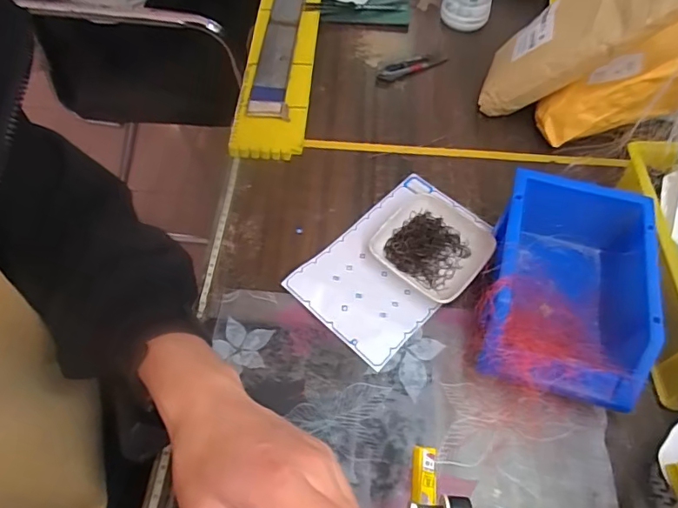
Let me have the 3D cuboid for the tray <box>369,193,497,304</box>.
[{"bbox_3d":[0.093,-0.012,0.478,0.100,0.021,0.098,34,64,18],"label":"tray"}]

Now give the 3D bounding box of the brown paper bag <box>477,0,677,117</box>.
[{"bbox_3d":[0.255,-0.245,0.526,0.048,0.226,0.123,24,66,-31],"label":"brown paper bag"}]

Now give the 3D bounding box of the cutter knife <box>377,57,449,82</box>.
[{"bbox_3d":[0.095,-0.244,0.639,0.093,0.010,0.022,-12,60,-9],"label":"cutter knife"}]

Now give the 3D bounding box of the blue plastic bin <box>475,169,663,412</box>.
[{"bbox_3d":[0.192,0.028,0.426,0.136,0.076,0.185,13,59,7],"label":"blue plastic bin"}]

